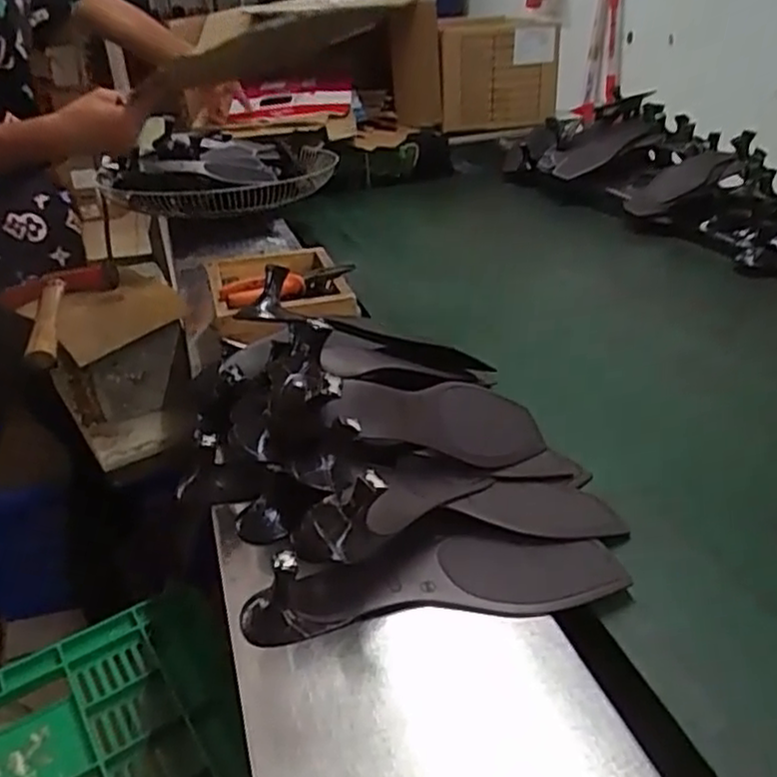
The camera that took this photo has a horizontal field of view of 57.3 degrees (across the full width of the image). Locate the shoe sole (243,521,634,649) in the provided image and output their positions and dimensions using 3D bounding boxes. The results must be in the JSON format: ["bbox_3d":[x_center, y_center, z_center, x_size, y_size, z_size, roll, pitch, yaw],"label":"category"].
[{"bbox_3d":[0.033,0.124,0.477,0.255,0.025,0.072,-6,30,-5],"label":"shoe sole"}]

